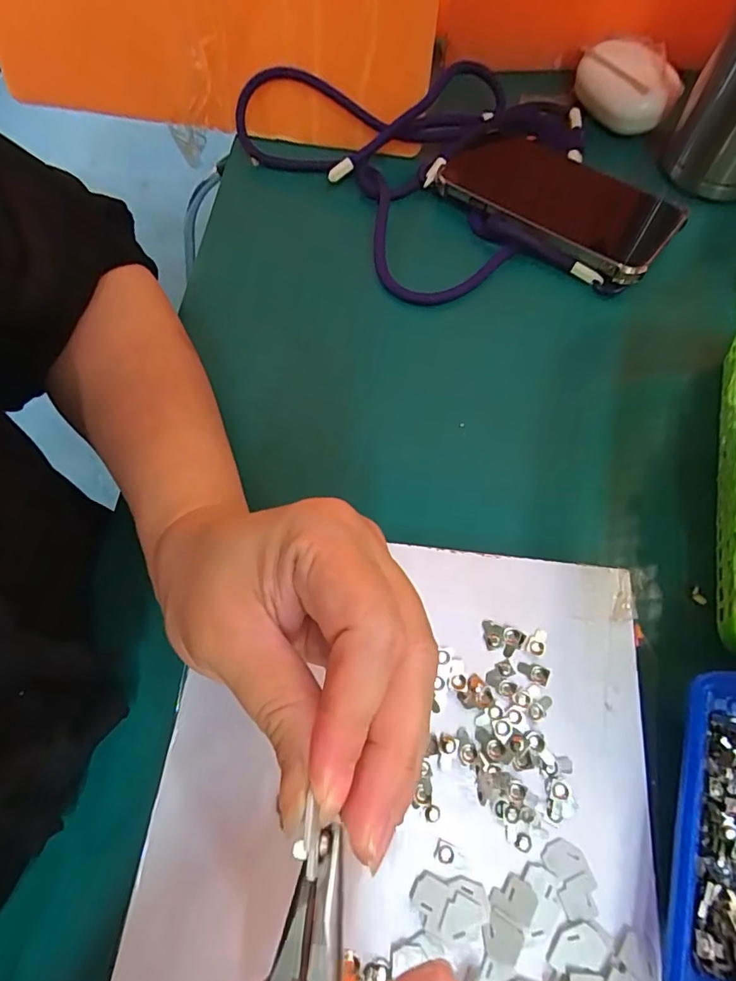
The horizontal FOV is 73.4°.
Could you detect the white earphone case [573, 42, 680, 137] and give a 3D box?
[{"bbox_3d":[0.201,-0.318,0.388,0.080,0.034,0.042,40,71,16],"label":"white earphone case"}]

